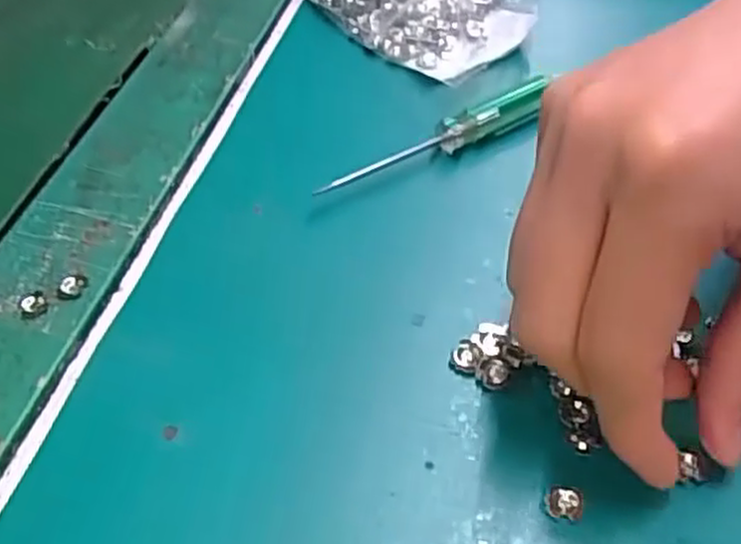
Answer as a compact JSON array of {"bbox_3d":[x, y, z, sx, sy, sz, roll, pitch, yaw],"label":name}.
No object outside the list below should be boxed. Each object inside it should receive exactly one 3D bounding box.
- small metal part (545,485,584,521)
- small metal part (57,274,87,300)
[{"bbox_3d":[0.054,0.063,0.213,0.010,0.004,0.009,8,49,9],"label":"small metal part"},{"bbox_3d":[-0.102,0.004,0.262,0.009,0.004,0.010,-3,48,0],"label":"small metal part"}]

